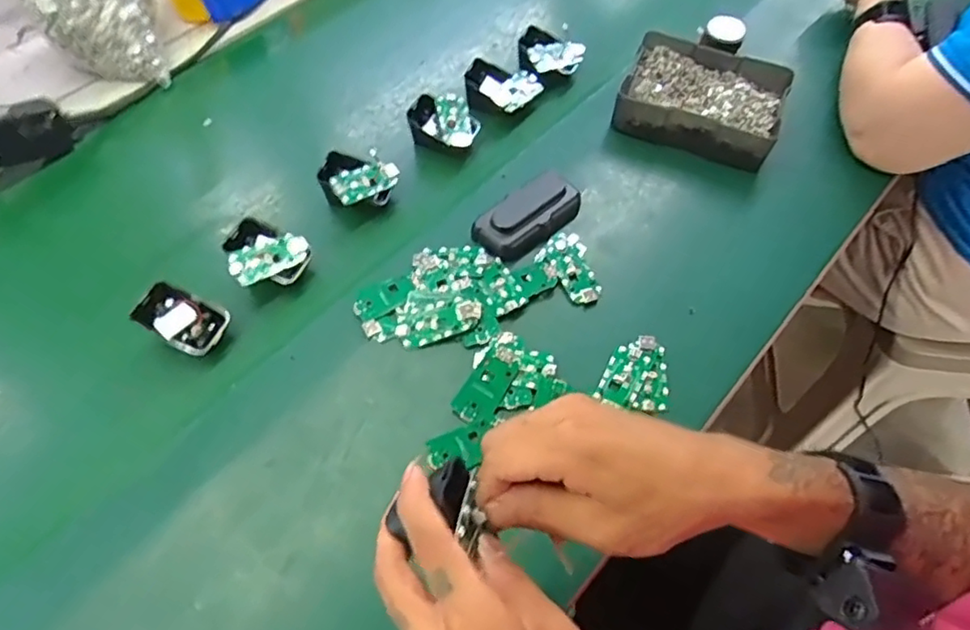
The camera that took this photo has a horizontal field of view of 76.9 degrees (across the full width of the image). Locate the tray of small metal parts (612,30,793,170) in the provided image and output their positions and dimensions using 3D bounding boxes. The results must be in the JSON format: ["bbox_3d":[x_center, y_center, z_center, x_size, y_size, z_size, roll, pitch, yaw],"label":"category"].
[{"bbox_3d":[0.227,-0.224,0.641,0.159,0.048,0.123,17,57,12],"label":"tray of small metal parts"}]

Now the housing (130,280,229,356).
[{"bbox_3d":[-0.250,0.003,0.506,0.061,0.033,0.046,21,58,14],"label":"housing"}]

